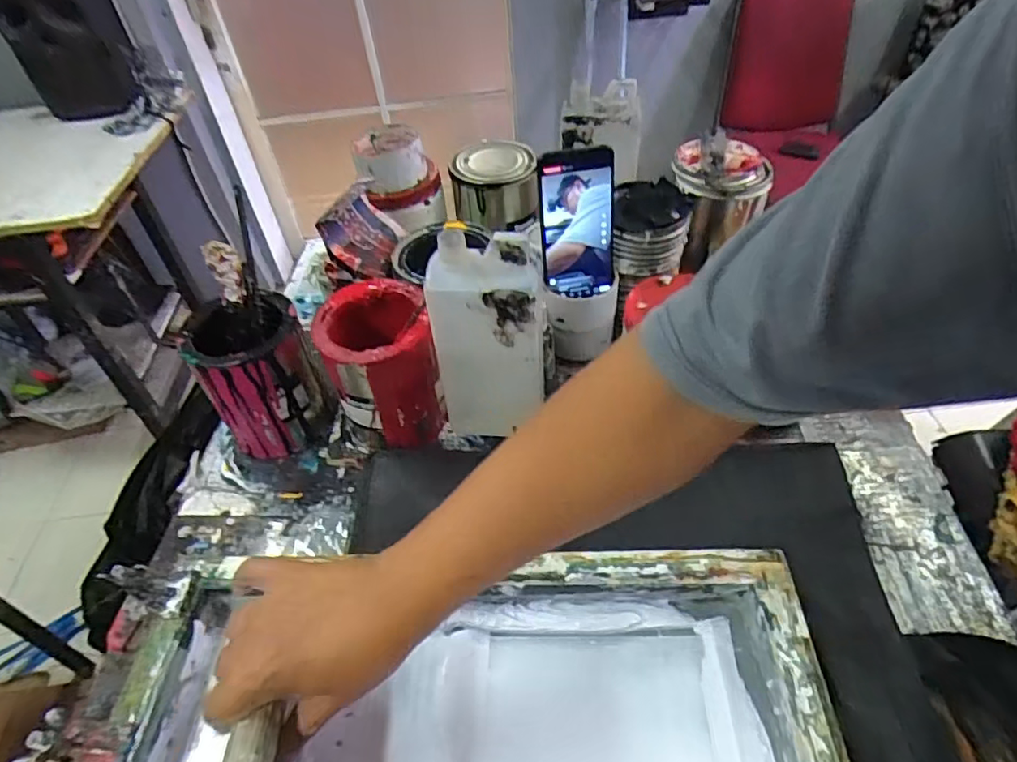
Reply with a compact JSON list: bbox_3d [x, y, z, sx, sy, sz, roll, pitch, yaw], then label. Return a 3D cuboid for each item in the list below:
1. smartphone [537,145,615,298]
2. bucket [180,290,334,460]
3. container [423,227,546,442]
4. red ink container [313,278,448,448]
[{"bbox_3d":[0.073,-0.160,0.610,0.076,0.156,0.015,-10,36,-3],"label":"smartphone"},{"bbox_3d":[-0.253,-0.001,0.610,0.105,0.142,0.096,-27,51,-18],"label":"bucket"},{"bbox_3d":[-0.016,-0.035,0.540,0.101,0.210,0.063,0,48,5],"label":"container"},{"bbox_3d":[-0.121,-0.010,0.583,0.100,0.141,0.110,-14,48,-7],"label":"red ink container"}]

